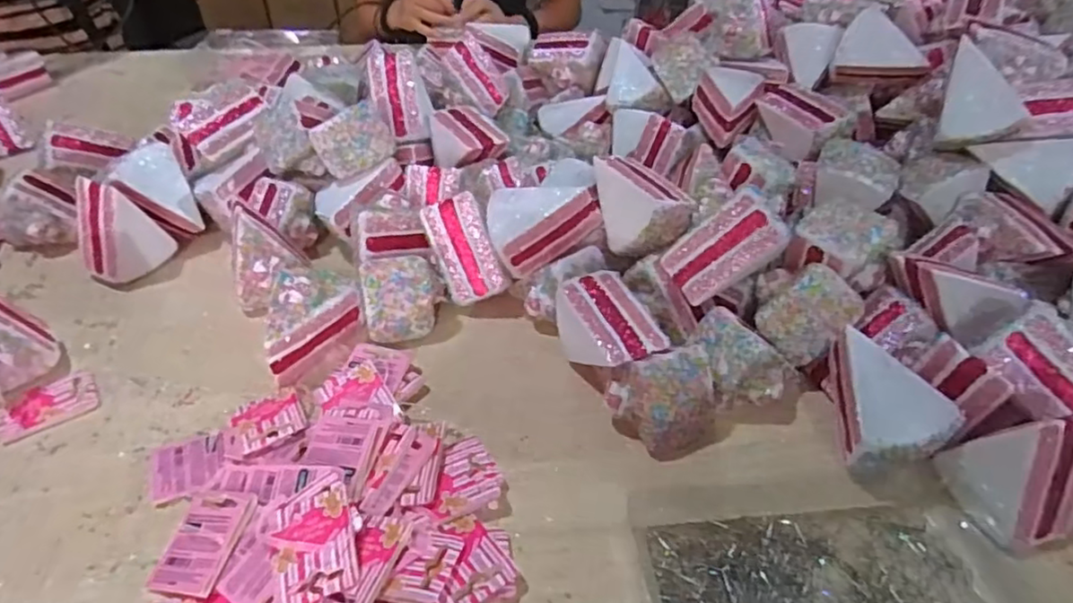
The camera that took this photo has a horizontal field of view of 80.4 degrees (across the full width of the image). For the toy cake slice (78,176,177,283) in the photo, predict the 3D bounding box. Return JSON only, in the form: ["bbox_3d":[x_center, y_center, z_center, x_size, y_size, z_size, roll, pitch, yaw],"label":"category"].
[{"bbox_3d":[-0.378,-0.067,0.574,0.048,0.081,0.063,20,42,22],"label":"toy cake slice"}]

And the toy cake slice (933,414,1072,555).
[{"bbox_3d":[0.288,0.095,0.373,0.052,0.080,0.063,-12,40,-17],"label":"toy cake slice"}]

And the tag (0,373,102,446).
[{"bbox_3d":[-0.354,0.075,0.459,0.065,0.005,0.044,-23,45,-28],"label":"tag"}]

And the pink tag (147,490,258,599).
[{"bbox_3d":[-0.194,0.138,0.369,0.050,0.008,0.060,-6,44,21],"label":"pink tag"}]

